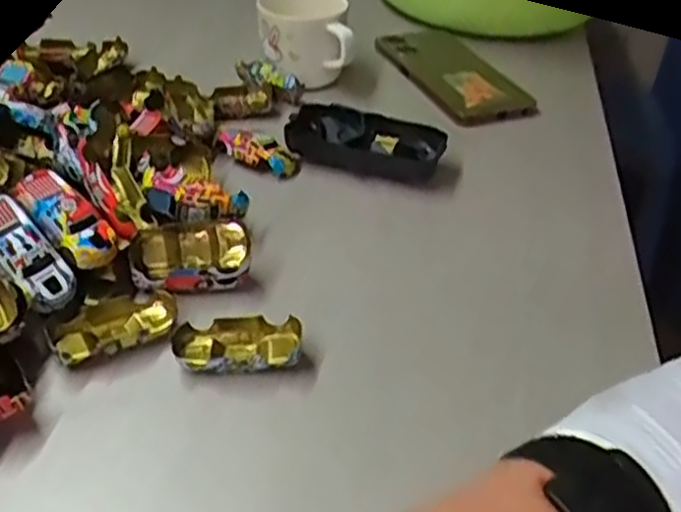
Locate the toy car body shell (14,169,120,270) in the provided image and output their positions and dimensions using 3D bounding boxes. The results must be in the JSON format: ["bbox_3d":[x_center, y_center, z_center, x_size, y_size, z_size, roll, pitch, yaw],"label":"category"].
[{"bbox_3d":[-0.146,-0.022,0.389,0.066,0.014,0.025,44,50,14],"label":"toy car body shell"}]

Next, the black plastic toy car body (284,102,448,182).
[{"bbox_3d":[0.017,-0.081,0.514,0.108,0.028,0.055,18,40,16],"label":"black plastic toy car body"}]

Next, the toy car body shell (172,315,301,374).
[{"bbox_3d":[-0.052,0.044,0.366,0.063,0.015,0.028,-1,39,-7],"label":"toy car body shell"}]

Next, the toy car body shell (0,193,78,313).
[{"bbox_3d":[-0.161,-0.004,0.371,0.068,0.014,0.028,51,49,1],"label":"toy car body shell"}]

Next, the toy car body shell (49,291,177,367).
[{"bbox_3d":[-0.116,0.036,0.374,0.061,0.014,0.038,-19,44,-28],"label":"toy car body shell"}]

